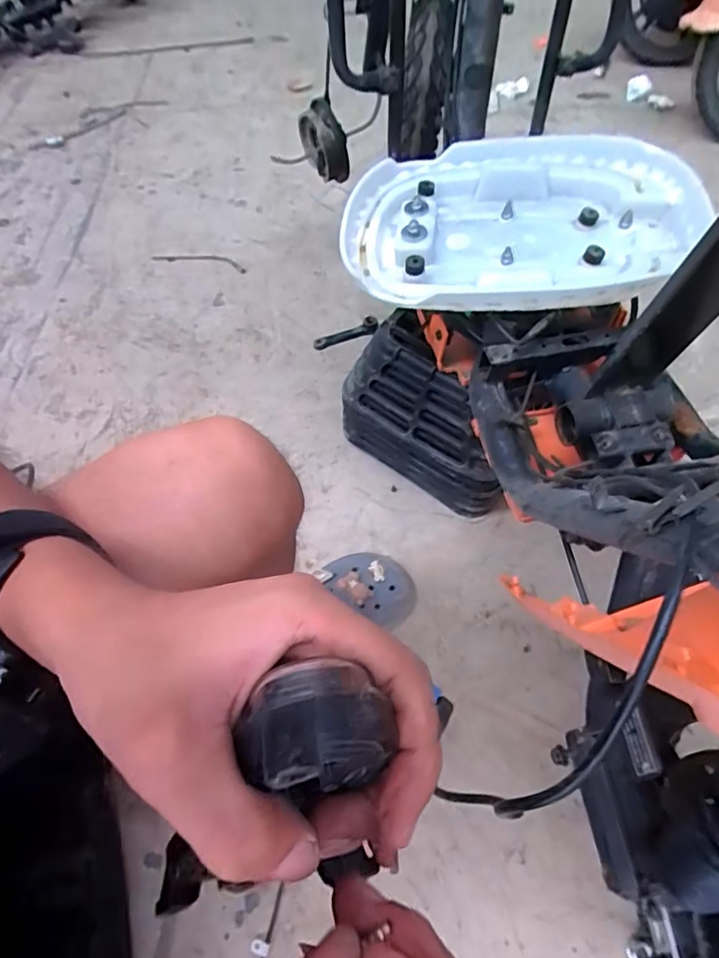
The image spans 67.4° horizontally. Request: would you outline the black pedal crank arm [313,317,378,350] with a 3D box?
[{"bbox_3d":[-0.024,-0.250,0.931,0.114,0.015,0.023,-19,59,4],"label":"black pedal crank arm"}]

